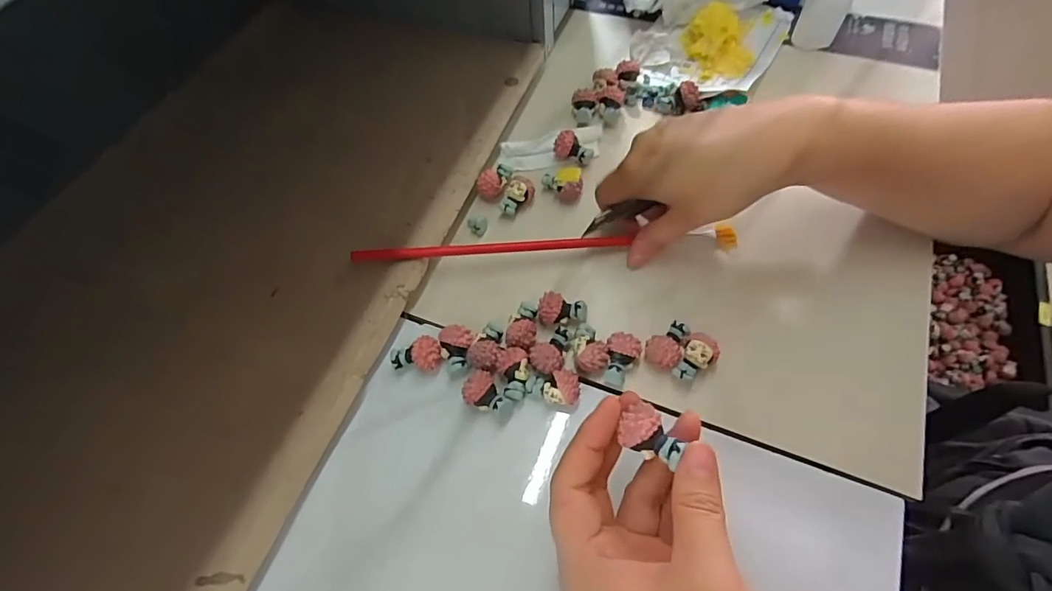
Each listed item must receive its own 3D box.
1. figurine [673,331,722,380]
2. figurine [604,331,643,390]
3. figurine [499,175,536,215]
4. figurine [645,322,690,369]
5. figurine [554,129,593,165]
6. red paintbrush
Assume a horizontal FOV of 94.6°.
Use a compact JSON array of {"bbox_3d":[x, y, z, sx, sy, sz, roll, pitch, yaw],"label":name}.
[{"bbox_3d":[0.095,0.036,0.274,0.019,0.019,0.028,36,71,21],"label":"figurine"},{"bbox_3d":[0.052,0.038,0.277,0.018,0.017,0.030,21,66,15],"label":"figurine"},{"bbox_3d":[-0.006,-0.069,0.341,0.018,0.018,0.025,20,66,15],"label":"figurine"},{"bbox_3d":[0.080,0.030,0.280,0.020,0.016,0.028,17,65,13],"label":"figurine"},{"bbox_3d":[0.036,-0.109,0.358,0.029,0.017,0.016,22,66,16],"label":"figurine"},{"bbox_3d":[0.014,-0.031,0.314,0.246,0.010,0.010,-3,62,-2],"label":"red paintbrush"}]

